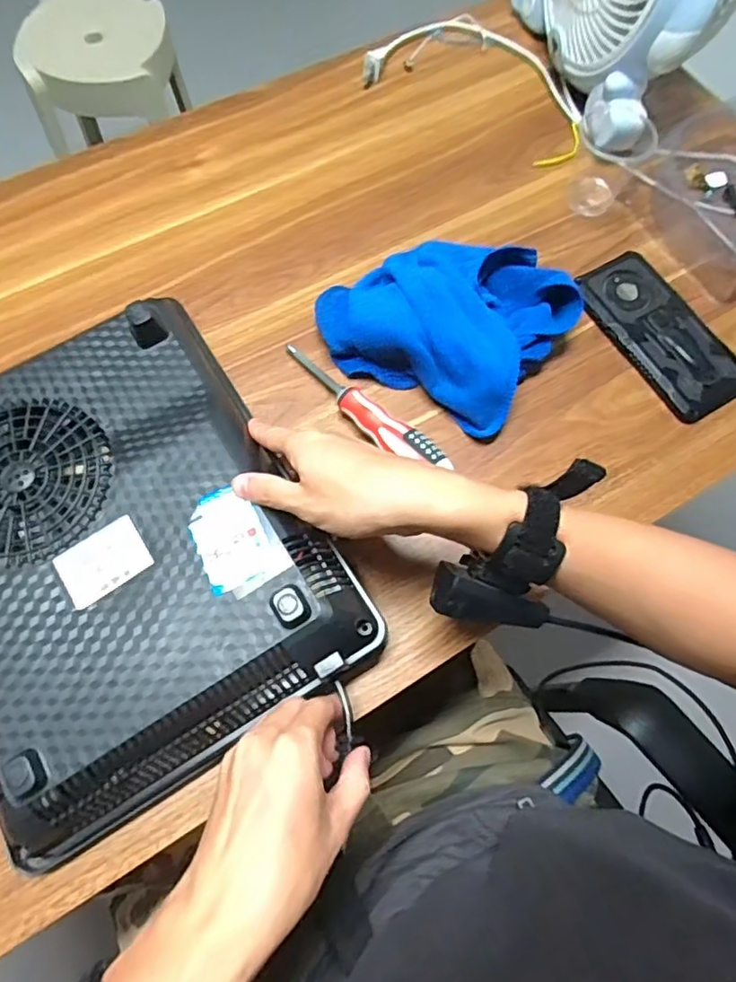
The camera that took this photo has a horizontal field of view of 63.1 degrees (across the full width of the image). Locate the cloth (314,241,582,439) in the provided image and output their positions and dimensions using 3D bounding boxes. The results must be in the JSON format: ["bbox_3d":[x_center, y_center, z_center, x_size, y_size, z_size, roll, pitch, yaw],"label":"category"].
[{"bbox_3d":[0.068,-0.152,0.517,0.194,0.058,0.158,28,70,10],"label":"cloth"}]

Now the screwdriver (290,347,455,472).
[{"bbox_3d":[-0.007,-0.065,0.489,0.171,0.035,0.026,40,72,14],"label":"screwdriver"}]

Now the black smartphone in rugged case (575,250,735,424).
[{"bbox_3d":[0.265,-0.144,0.545,0.082,0.019,0.167,-30,71,-13],"label":"black smartphone in rugged case"}]

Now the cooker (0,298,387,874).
[{"bbox_3d":[-0.178,0.036,0.418,0.258,0.063,0.317,-28,71,-12],"label":"cooker"}]

